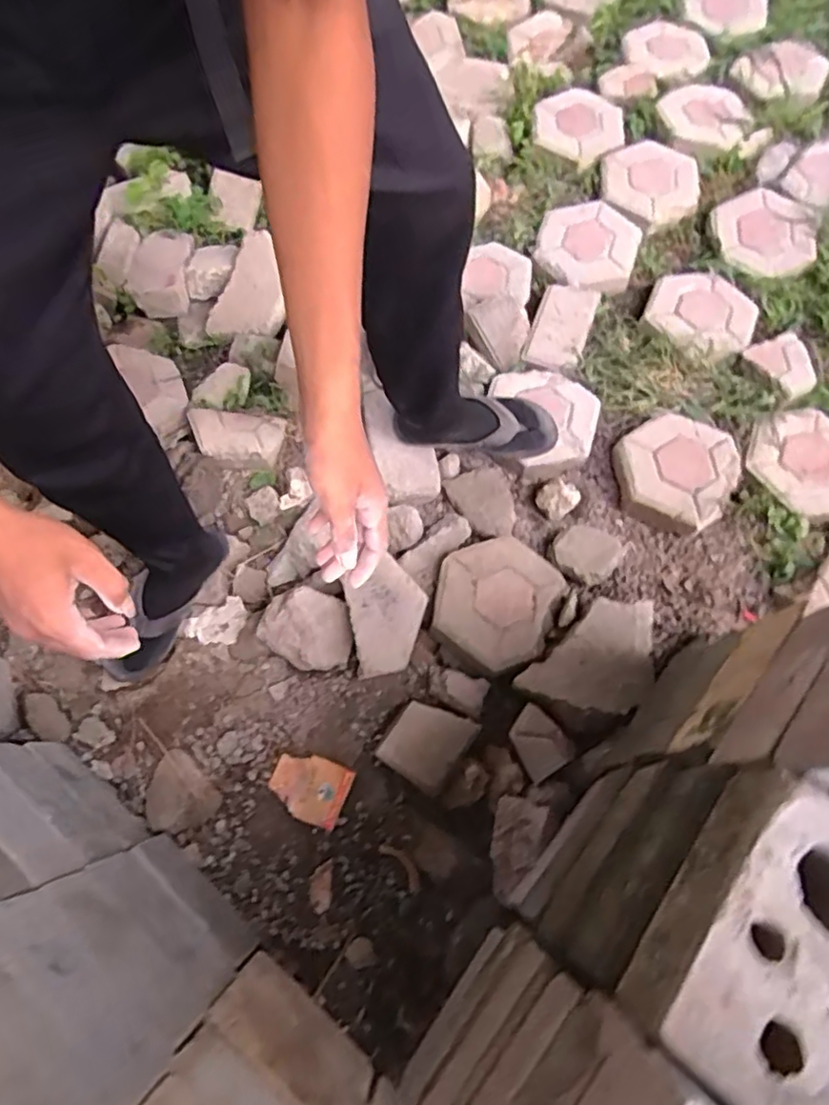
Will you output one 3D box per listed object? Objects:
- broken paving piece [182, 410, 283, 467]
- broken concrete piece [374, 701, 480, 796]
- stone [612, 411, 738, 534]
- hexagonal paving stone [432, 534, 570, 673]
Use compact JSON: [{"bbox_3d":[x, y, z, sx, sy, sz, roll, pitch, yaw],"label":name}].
[{"bbox_3d":[-0.331,-0.208,1.117,0.181,0.030,0.087,13,71,6],"label":"broken paving piece"},{"bbox_3d":[0.016,0.272,0.896,0.111,0.051,0.116,32,74,12],"label":"broken concrete piece"},{"bbox_3d":[0.436,-0.145,1.044,0.197,0.049,0.210,28,73,11],"label":"stone"},{"bbox_3d":[0.126,0.071,0.970,0.186,0.045,0.208,25,72,10],"label":"hexagonal paving stone"}]

